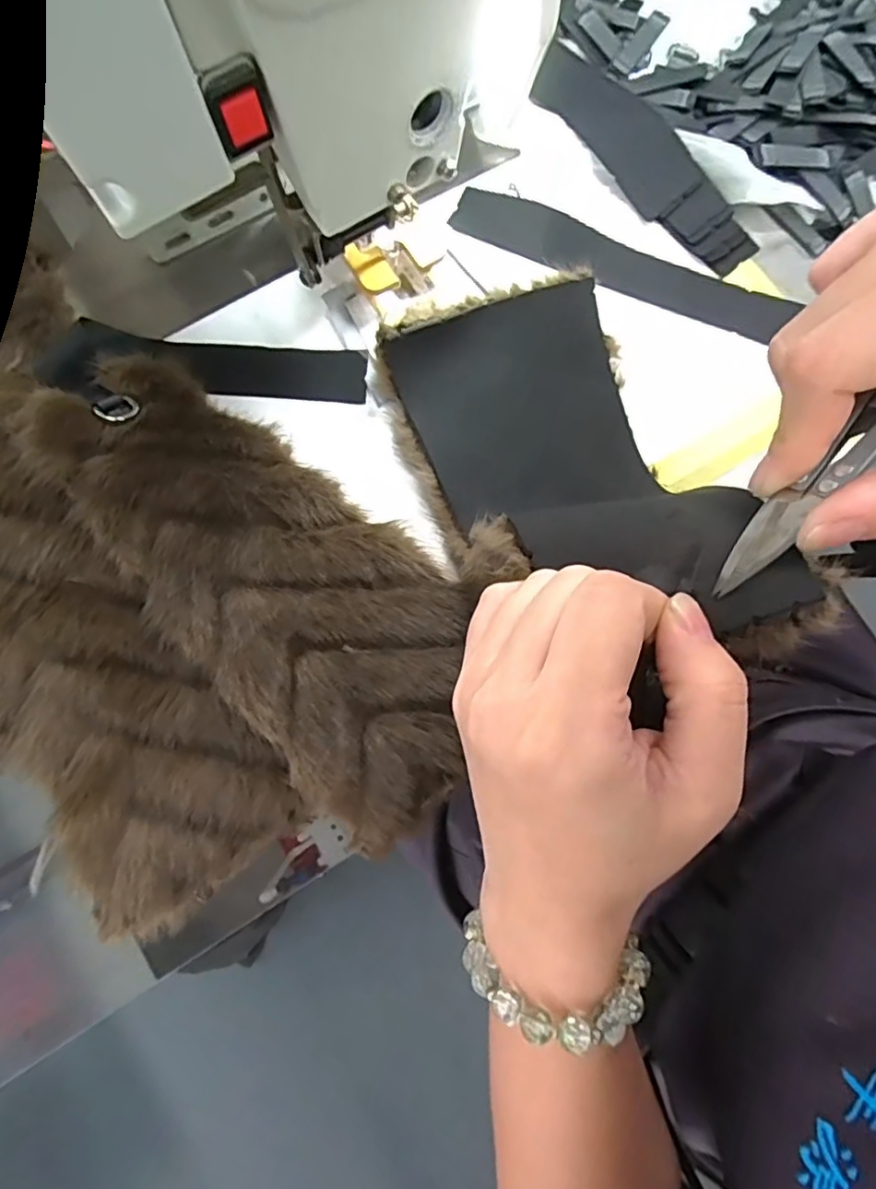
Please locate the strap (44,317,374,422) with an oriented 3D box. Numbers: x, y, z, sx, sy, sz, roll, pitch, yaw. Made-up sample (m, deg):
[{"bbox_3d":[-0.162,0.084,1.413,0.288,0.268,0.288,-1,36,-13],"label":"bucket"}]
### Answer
[{"bbox_3d":[-0.120,-0.112,0.299,0.159,0.024,0.063,7,79,1],"label":"strap"}]

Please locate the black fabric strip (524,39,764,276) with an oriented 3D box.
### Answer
[{"bbox_3d":[0.116,-0.252,0.330,0.044,0.016,0.166,-40,81,-8],"label":"black fabric strip"}]

